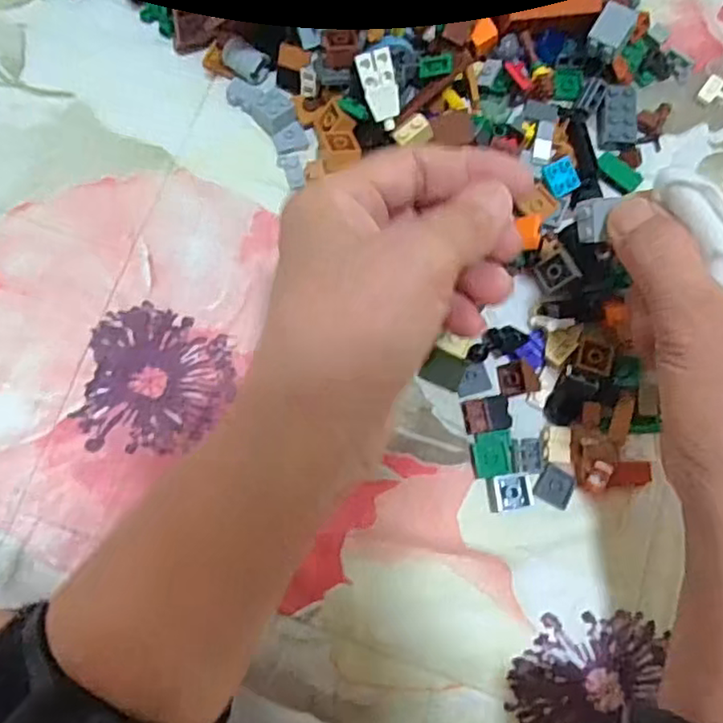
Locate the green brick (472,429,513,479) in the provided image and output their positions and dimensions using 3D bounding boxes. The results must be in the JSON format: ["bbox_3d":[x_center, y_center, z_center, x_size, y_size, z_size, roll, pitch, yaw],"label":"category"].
[{"bbox_3d":[0.060,0.042,0.290,0.018,0.004,0.020,-7,83,-5],"label":"green brick"}]

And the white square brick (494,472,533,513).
[{"bbox_3d":[0.069,0.059,0.286,0.017,0.004,0.015,-5,83,-5],"label":"white square brick"}]

